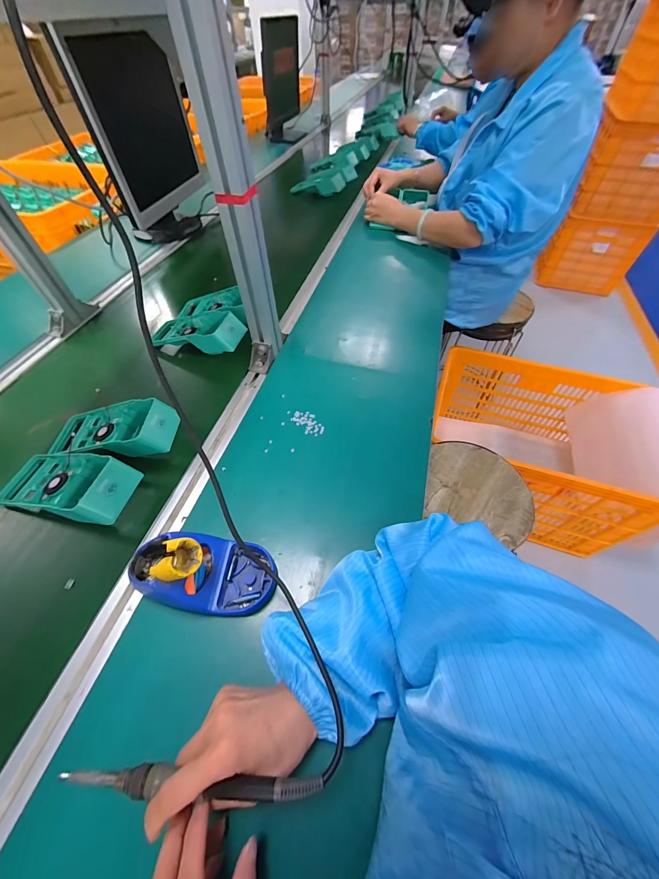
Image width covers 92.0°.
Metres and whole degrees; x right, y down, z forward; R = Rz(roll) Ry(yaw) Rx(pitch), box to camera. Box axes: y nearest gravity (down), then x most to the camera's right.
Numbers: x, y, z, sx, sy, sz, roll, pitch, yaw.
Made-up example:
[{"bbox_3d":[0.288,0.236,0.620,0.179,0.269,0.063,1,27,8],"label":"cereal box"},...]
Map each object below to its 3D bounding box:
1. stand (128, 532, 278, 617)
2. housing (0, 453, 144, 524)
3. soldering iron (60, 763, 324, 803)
[{"bbox_3d":[-0.141,0.139,0.342,0.154,0.085,0.078,4,55,3],"label":"stand"},{"bbox_3d":[-0.353,0.058,0.429,0.184,0.052,0.095,12,55,9],"label":"housing"},{"bbox_3d":[-0.108,0.253,0.234,0.207,0.014,0.016,-7,54,10],"label":"soldering iron"}]

